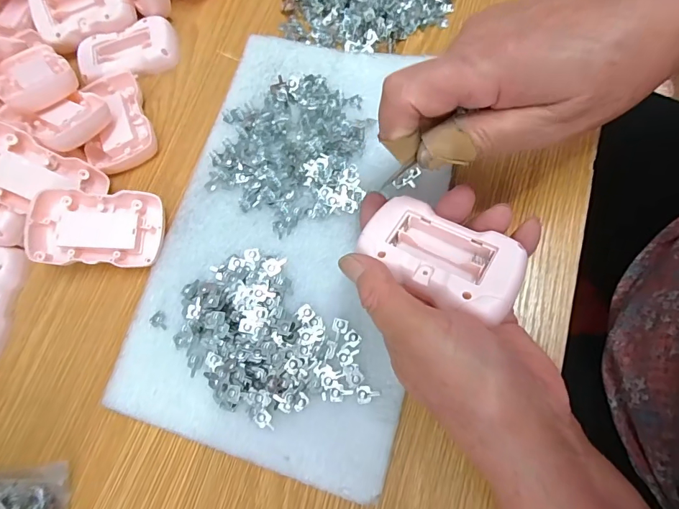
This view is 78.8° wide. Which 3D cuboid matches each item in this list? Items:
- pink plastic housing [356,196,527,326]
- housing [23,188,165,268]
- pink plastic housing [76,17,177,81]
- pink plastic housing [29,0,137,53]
[{"bbox_3d":[0.053,0.001,0.220,0.082,0.024,0.046,34,74,14],"label":"pink plastic housing"},{"bbox_3d":[-0.174,-0.018,0.297,0.086,0.027,0.052,-1,69,2],"label":"housing"},{"bbox_3d":[-0.185,-0.176,0.358,0.085,0.015,0.050,-20,70,2],"label":"pink plastic housing"},{"bbox_3d":[-0.224,-0.217,0.360,0.087,0.014,0.051,-14,99,8],"label":"pink plastic housing"}]

